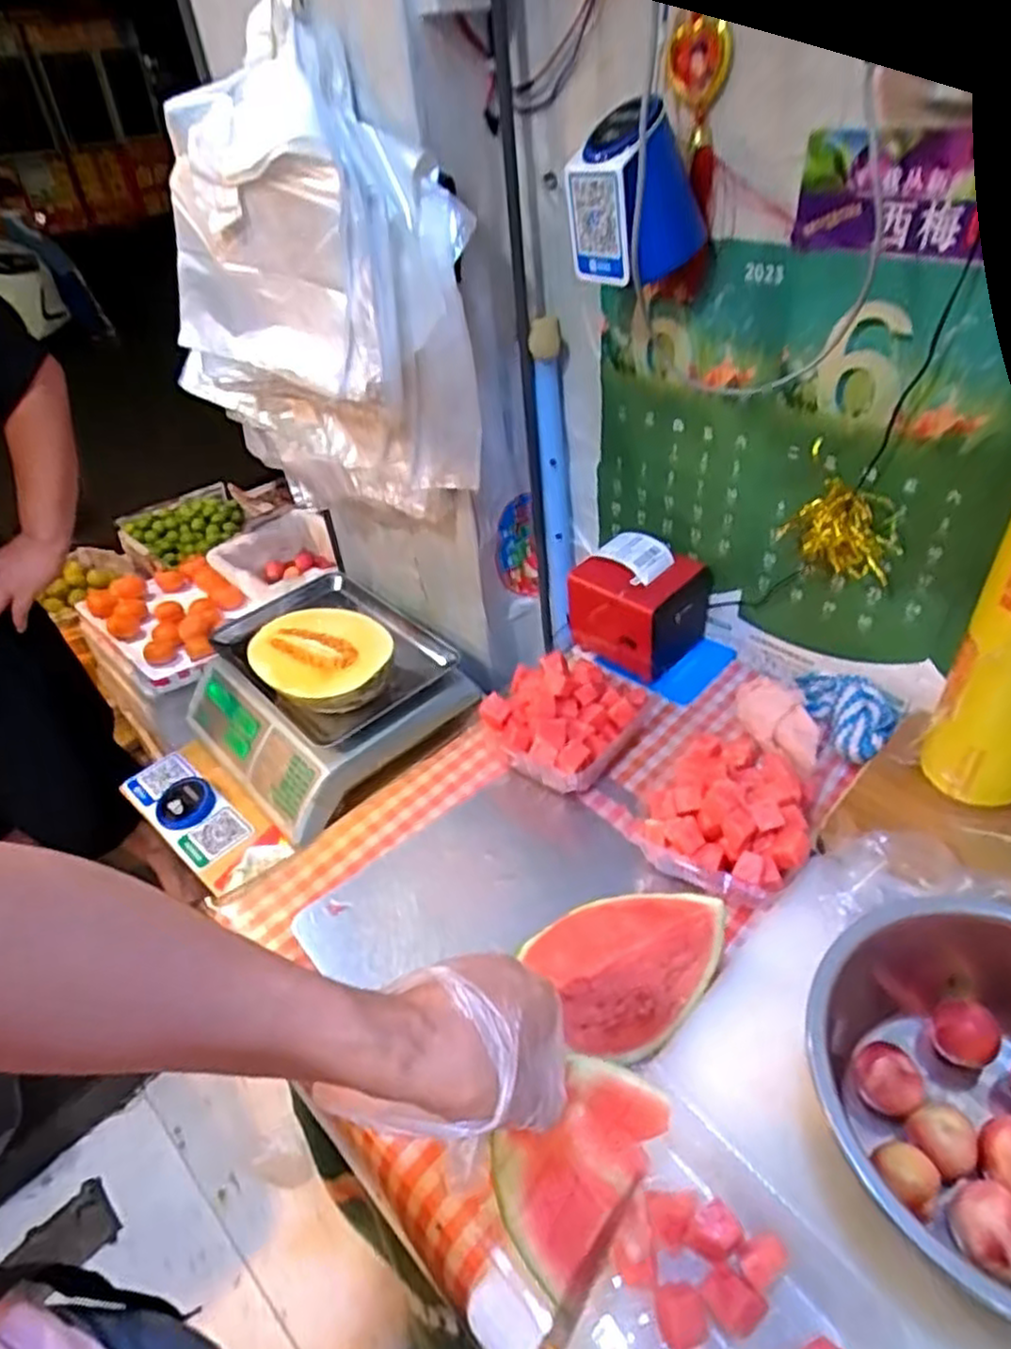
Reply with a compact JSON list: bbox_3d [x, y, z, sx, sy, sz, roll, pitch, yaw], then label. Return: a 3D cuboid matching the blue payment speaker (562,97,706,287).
[{"bbox_3d":[0.109,-0.409,0.644,0.082,0.115,0.097,-34,47,-28],"label":"blue payment speaker"}]

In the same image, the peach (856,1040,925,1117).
[{"bbox_3d":[0.260,0.278,0.506,0.039,0.038,0.040,-4,41,4],"label":"peach"}]

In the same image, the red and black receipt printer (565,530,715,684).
[{"bbox_3d":[0.163,-0.089,0.900,0.129,0.128,0.122,29,52,35],"label":"red and black receipt printer"}]

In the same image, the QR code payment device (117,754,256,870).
[{"bbox_3d":[-0.446,0.188,1.043,0.224,0.034,0.081,26,51,33],"label":"QR code payment device"}]

